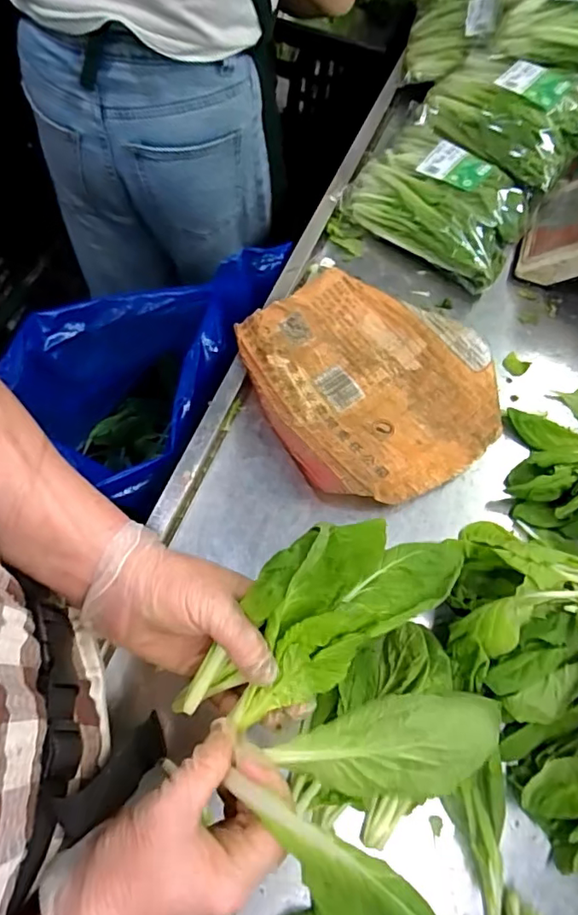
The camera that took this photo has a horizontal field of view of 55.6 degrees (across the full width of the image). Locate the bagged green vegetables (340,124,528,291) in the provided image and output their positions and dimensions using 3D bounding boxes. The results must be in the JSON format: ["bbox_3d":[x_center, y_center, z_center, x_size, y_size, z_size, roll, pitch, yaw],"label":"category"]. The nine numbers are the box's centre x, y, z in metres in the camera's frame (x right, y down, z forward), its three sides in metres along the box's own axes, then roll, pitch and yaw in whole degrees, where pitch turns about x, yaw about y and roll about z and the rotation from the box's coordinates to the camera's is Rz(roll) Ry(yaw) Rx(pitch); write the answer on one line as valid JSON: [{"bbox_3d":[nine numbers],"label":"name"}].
[{"bbox_3d":[0.193,-0.325,0.687,0.225,0.068,0.151,39,67,16],"label":"bagged green vegetables"}]

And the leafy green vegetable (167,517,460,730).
[{"bbox_3d":[0.027,0.097,0.351,0.206,0.094,0.077,-24,66,-15],"label":"leafy green vegetable"}]

